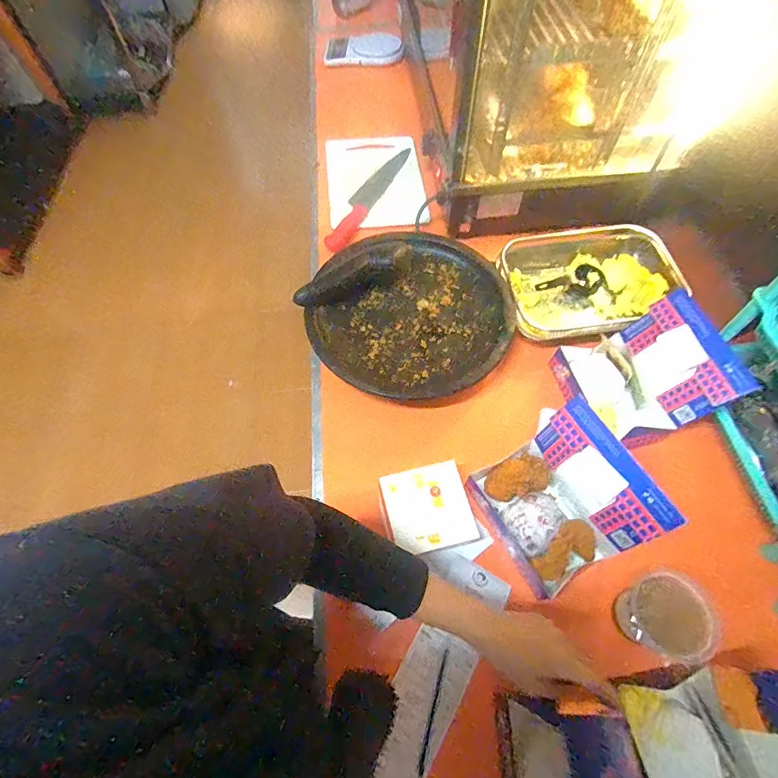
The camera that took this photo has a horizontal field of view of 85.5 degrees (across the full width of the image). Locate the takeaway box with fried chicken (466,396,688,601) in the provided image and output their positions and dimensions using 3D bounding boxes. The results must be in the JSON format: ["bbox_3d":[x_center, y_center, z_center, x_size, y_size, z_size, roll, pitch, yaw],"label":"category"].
[{"bbox_3d":[0.215,0.131,0.540,0.164,0.150,0.197,-27,64,-13],"label":"takeaway box with fried chicken"}]

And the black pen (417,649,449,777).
[{"bbox_3d":[0.052,0.377,0.493,0.008,0.004,0.126,15,63,9],"label":"black pen"}]

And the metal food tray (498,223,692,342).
[{"bbox_3d":[0.357,-0.189,0.766,0.310,0.058,0.231,-14,62,-7],"label":"metal food tray"}]

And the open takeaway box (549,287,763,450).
[{"bbox_3d":[0.374,-0.021,0.623,0.176,0.134,0.174,-14,62,-6],"label":"open takeaway box"}]

